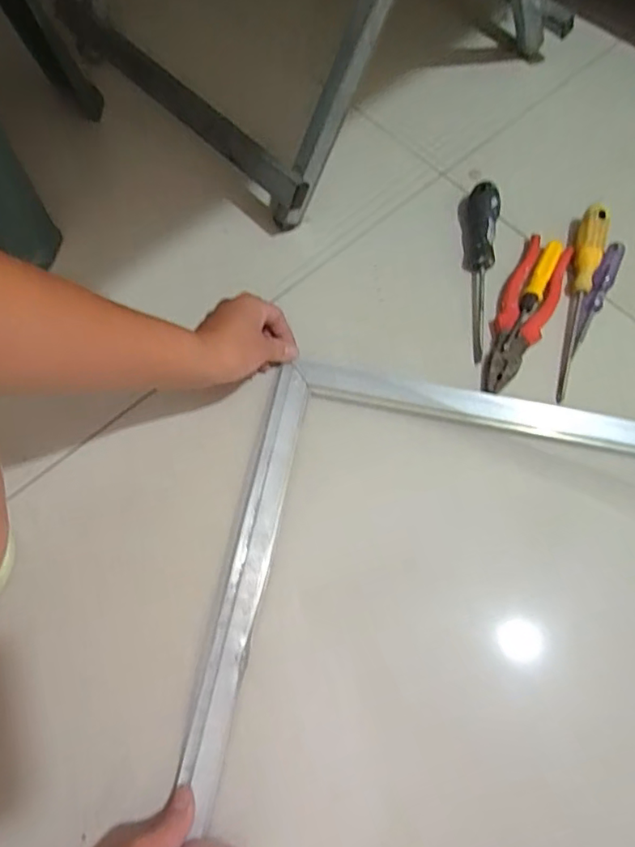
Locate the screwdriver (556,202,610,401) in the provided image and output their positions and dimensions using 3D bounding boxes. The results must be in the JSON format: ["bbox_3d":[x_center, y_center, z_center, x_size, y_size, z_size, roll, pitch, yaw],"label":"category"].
[{"bbox_3d":[0.260,-0.127,0.548,0.026,0.023,0.211,16,68,6],"label":"screwdriver"}]

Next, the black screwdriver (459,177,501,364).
[{"bbox_3d":[0.161,-0.160,0.561,0.035,0.027,0.199,8,67,3],"label":"black screwdriver"}]

